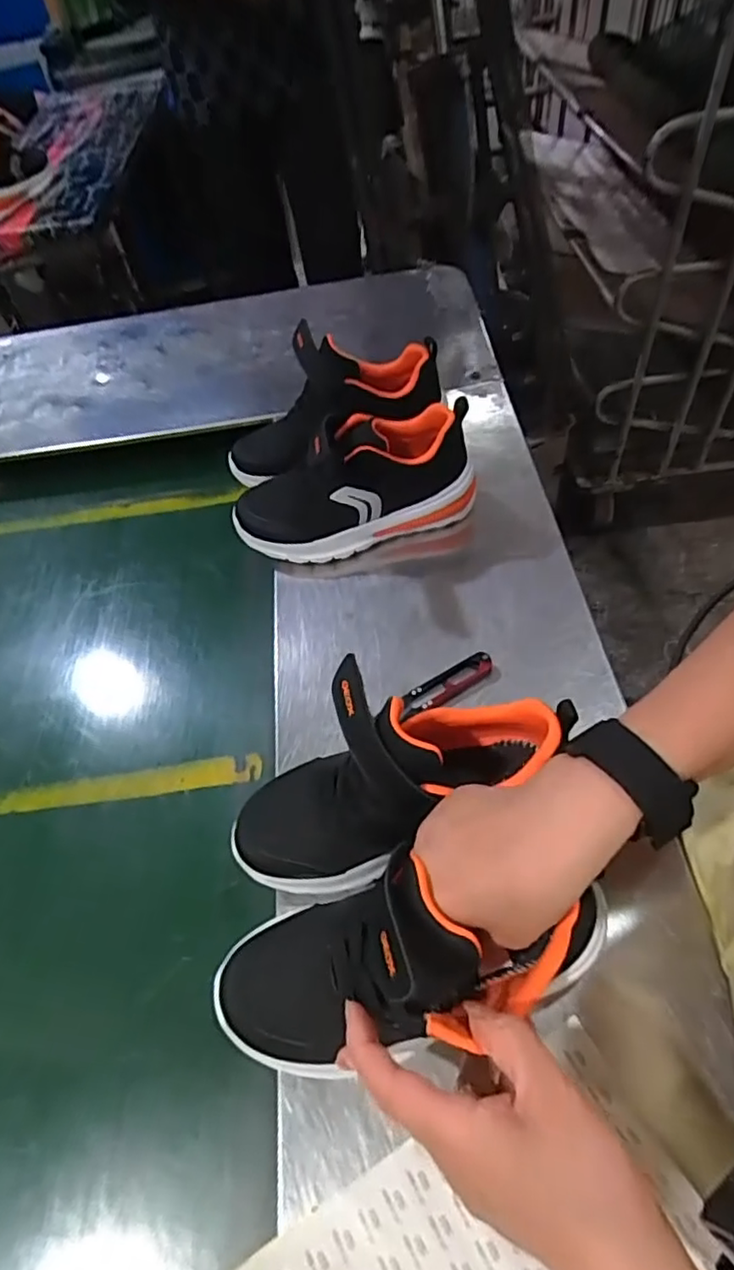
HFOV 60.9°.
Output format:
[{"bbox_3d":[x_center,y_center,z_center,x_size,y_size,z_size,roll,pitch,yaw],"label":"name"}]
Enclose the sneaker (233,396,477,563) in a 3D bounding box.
[{"bbox_3d":[-0.013,-0.137,0.579,0.225,0.106,0.084,-15,55,1],"label":"sneaker"}]

